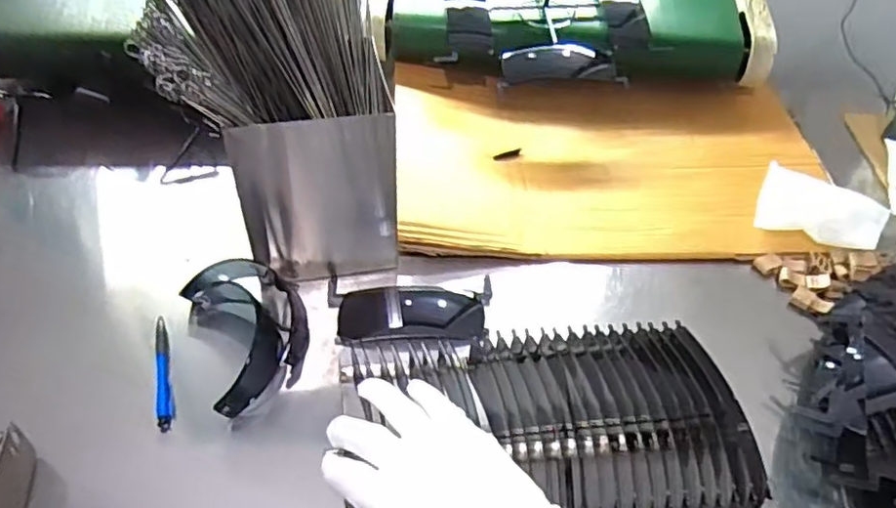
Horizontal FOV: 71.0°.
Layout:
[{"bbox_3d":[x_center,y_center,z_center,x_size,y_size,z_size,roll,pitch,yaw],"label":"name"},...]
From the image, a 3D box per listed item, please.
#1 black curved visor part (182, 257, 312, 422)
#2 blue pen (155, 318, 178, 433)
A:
[{"bbox_3d":[-0.191,0.069,0.617,0.105,0.066,0.170,-17,51,-20],"label":"black curved visor part"},{"bbox_3d":[-0.268,0.112,0.598,0.014,0.013,0.132,-12,46,-16],"label":"blue pen"}]

